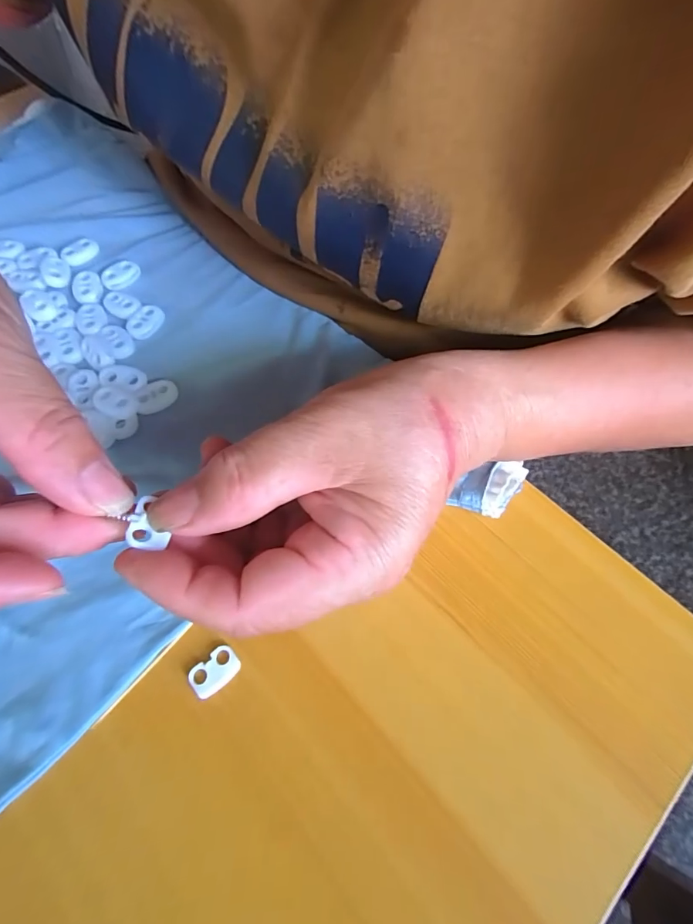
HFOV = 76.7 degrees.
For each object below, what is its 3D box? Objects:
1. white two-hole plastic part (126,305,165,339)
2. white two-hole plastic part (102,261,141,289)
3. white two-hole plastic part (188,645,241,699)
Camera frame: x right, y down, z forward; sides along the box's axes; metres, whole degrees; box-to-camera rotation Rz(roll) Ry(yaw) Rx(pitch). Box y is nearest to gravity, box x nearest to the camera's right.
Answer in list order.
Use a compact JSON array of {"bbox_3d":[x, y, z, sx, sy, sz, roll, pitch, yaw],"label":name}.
[{"bbox_3d":[-0.109,-0.075,0.238,0.014,0.006,0.022,21,66,10],"label":"white two-hole plastic part"},{"bbox_3d":[-0.130,-0.107,0.252,0.021,0.007,0.014,-30,68,-14],"label":"white two-hole plastic part"},{"bbox_3d":[-0.050,0.079,0.166,0.018,0.004,0.012,-40,71,-17],"label":"white two-hole plastic part"}]

